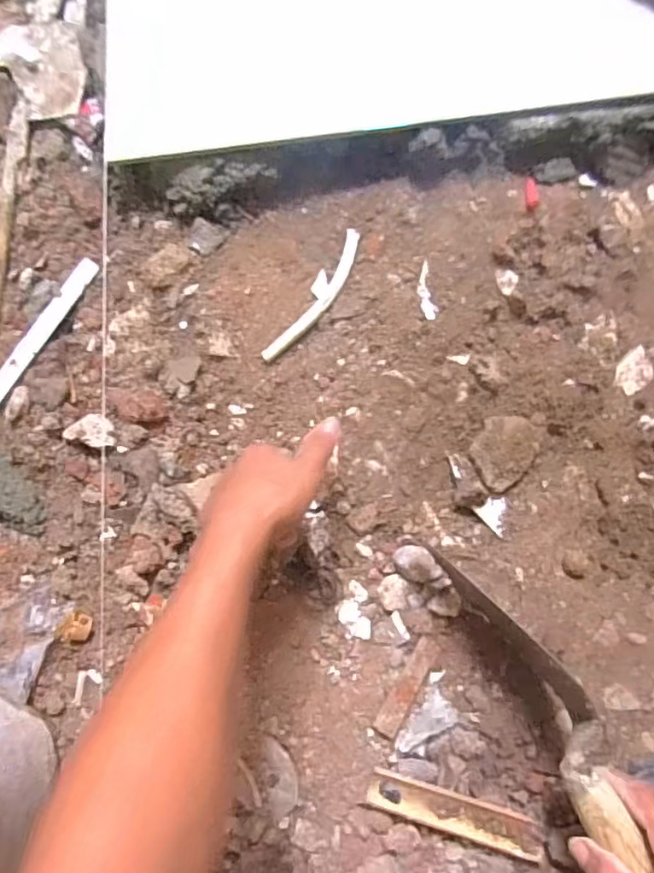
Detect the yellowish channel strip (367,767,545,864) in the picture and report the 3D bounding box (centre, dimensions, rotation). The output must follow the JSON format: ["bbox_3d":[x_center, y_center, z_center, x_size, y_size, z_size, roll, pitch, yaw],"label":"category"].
[{"bbox_3d":[0.103,0.302,0.448,0.138,0.014,0.033,14,85,8],"label":"yellowish channel strip"}]

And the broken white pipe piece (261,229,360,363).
[{"bbox_3d":[-0.009,-0.128,0.527,0.027,0.008,0.145,34,88,9],"label":"broken white pipe piece"}]

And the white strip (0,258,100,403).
[{"bbox_3d":[-0.276,-0.102,0.543,0.019,0.008,0.167,33,80,-3],"label":"white strip"}]

